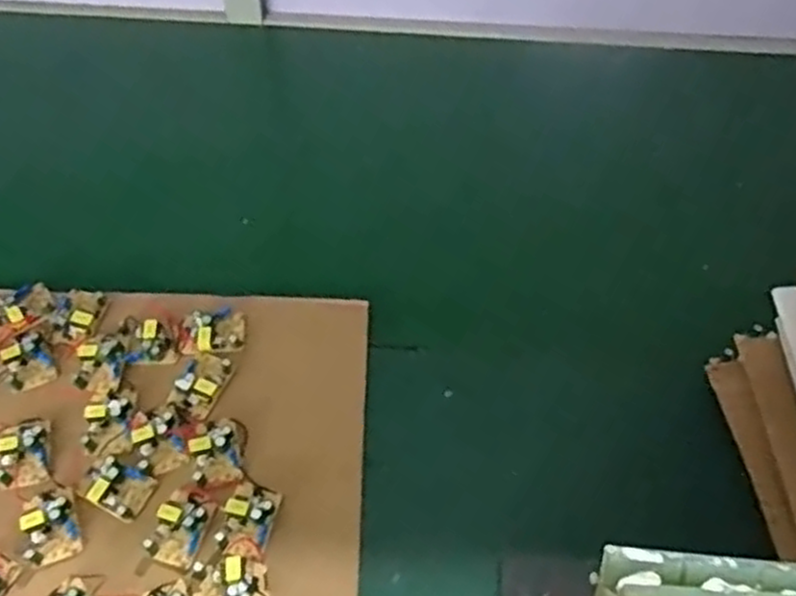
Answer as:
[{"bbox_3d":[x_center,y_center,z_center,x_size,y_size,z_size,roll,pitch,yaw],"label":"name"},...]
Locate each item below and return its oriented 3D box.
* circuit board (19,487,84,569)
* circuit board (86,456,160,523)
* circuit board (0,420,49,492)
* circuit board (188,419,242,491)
[{"bbox_3d":[-0.247,0.161,0.532,0.036,0.011,0.052,-16,61,-12],"label":"circuit board"},{"bbox_3d":[-0.204,0.139,0.545,0.045,0.010,0.034,23,60,11],"label":"circuit board"},{"bbox_3d":[-0.279,0.116,0.554,0.034,0.011,0.048,-7,59,-7],"label":"circuit board"},{"bbox_3d":[-0.137,0.118,0.564,0.035,0.015,0.048,-11,60,-9],"label":"circuit board"}]

